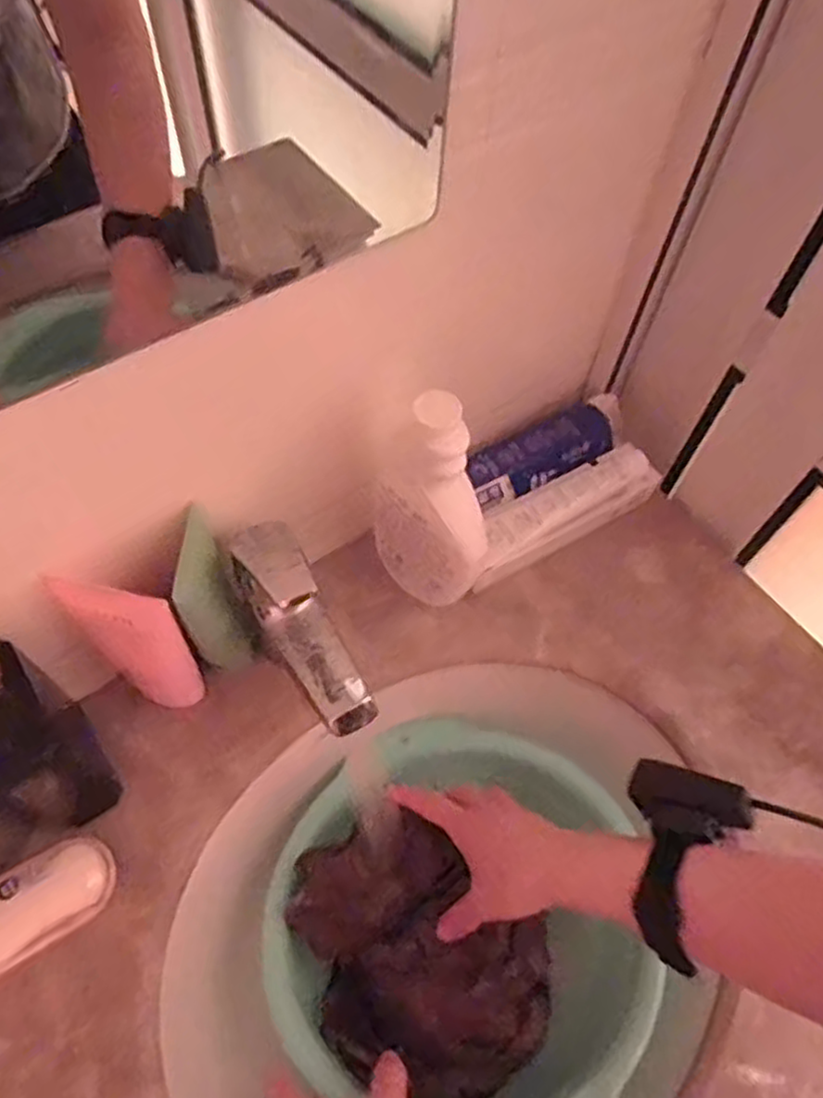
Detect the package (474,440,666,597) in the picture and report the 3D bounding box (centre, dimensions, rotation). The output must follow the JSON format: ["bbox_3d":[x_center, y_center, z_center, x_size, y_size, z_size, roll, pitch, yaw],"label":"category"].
[{"bbox_3d":[0.131,-0.032,0.638,0.185,0.052,0.052,-27,65,-18],"label":"package"}]

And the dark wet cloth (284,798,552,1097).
[{"bbox_3d":[0.004,0.295,0.542,0.157,0.051,0.192,-34,68,-19],"label":"dark wet cloth"}]

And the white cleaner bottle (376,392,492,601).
[{"bbox_3d":[0.017,-0.024,0.537,0.087,0.207,0.041,41,66,19],"label":"white cleaner bottle"}]

